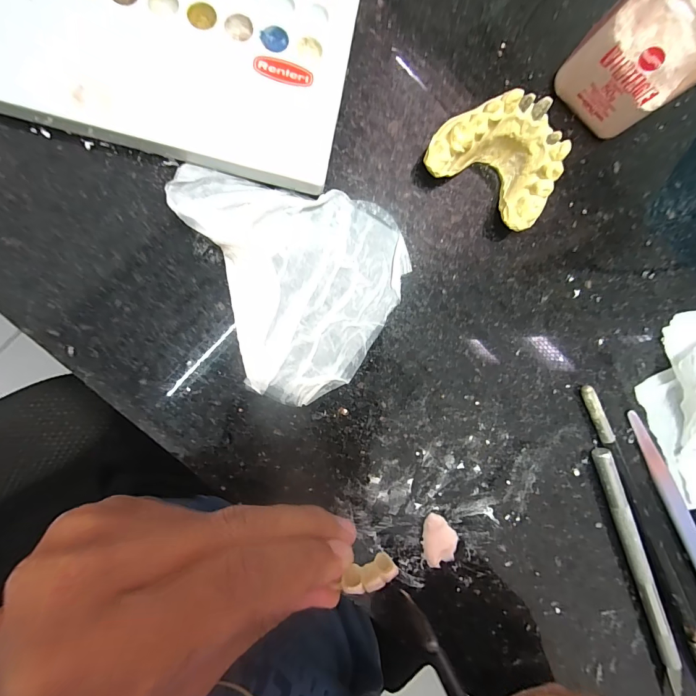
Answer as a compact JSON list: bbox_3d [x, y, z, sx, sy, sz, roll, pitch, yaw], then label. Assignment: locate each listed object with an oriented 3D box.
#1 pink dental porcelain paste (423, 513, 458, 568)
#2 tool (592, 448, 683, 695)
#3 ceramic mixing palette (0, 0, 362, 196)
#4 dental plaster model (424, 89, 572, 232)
[{"bbox_3d":[0.042,0.087,0.160,0.016,0.004,0.023,-1,92,-9],"label":"pink dental porcelain paste"},{"bbox_3d":[0.143,0.112,0.173,0.007,0.008,0.134,-21,95,-8],"label":"tool"},{"bbox_3d":[-0.074,-0.123,0.133,0.149,0.012,0.092,11,90,-9],"label":"ceramic mixing palette"},{"bbox_3d":[0.063,-0.080,0.148,0.053,0.026,0.037,31,87,-8],"label":"dental plaster model"}]

